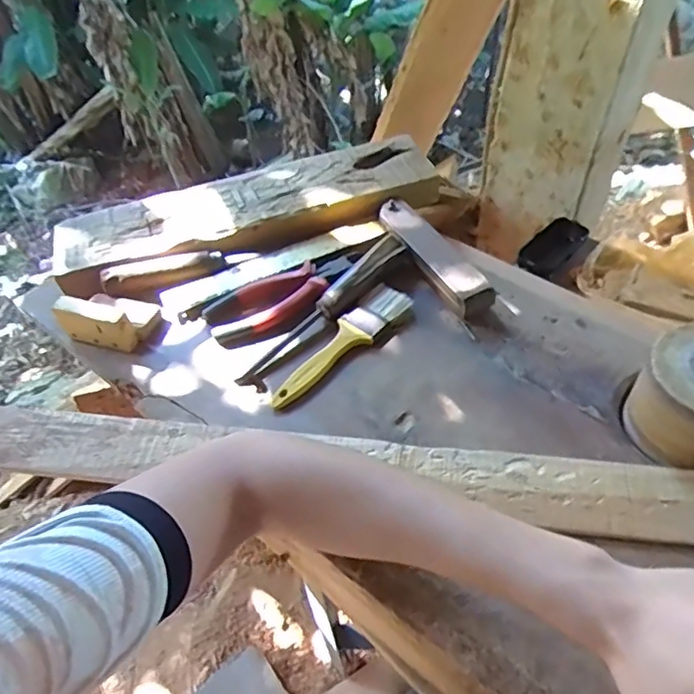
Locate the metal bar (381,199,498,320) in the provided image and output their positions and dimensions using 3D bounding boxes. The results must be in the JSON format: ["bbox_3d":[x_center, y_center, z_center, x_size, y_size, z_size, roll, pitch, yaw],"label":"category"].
[{"bbox_3d":[0.097,-0.104,0.652,0.048,0.024,0.193,-23,53,-15],"label":"metal bar"}]

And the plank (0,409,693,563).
[{"bbox_3d":[-0.024,0.108,0.491,0.833,0.017,0.075,4,51,10],"label":"plank"}]

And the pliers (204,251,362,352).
[{"bbox_3d":[-0.064,-0.057,0.623,0.172,0.014,0.082,-21,52,-13],"label":"pliers"}]

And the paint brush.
[{"bbox_3d":[-0.006,-0.004,0.580,0.040,0.012,0.182,34,60,27],"label":"paint brush"}]

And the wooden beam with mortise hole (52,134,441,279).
[{"bbox_3d":[-0.116,-0.168,0.707,0.464,0.035,0.134,-12,51,-6],"label":"wooden beam with mortise hole"}]

